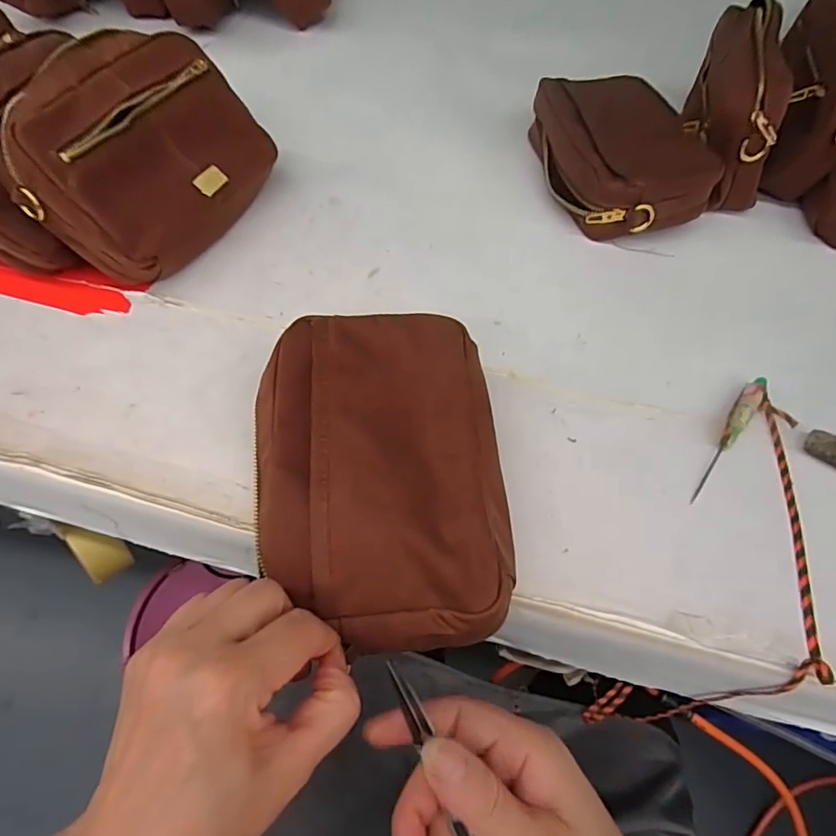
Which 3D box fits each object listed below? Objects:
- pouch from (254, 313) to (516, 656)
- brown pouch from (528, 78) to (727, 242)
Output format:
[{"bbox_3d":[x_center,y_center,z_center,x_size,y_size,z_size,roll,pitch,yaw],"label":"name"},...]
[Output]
[{"bbox_3d":[-0.021,0.023,0.282,0.135,0.037,0.185,-5,56,-6],"label":"pouch"},{"bbox_3d":[0.189,-0.254,0.492,0.131,0.064,0.208,-6,57,-7],"label":"brown pouch"}]

